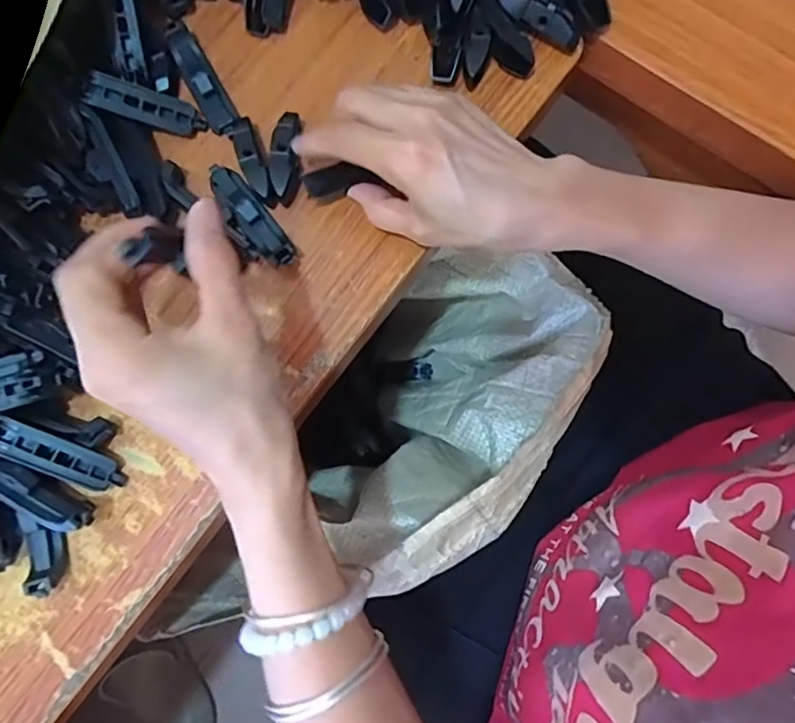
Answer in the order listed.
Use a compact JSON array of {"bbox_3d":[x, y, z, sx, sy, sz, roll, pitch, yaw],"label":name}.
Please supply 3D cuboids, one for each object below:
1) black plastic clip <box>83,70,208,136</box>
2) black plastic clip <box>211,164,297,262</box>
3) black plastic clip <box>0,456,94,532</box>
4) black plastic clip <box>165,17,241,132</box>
[{"bbox_3d":[-0.143,-0.146,0.331,0.063,0.006,0.019,13,79,-23],"label":"black plastic clip"},{"bbox_3d":[-0.084,-0.083,0.329,0.020,0.014,0.074,-39,82,-6],"label":"black plastic clip"},{"bbox_3d":[-0.189,0.064,0.291,0.072,0.008,0.019,32,81,-7],"label":"black plastic clip"},{"bbox_3d":[-0.119,-0.169,0.345,0.017,0.015,0.074,-30,81,-5],"label":"black plastic clip"}]

